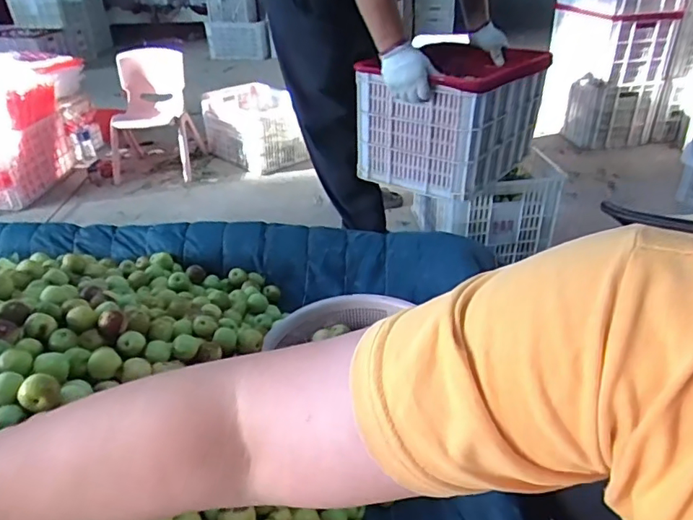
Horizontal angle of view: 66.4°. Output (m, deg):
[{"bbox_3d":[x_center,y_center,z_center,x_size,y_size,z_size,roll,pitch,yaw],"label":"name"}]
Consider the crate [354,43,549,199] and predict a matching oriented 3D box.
[{"bbox_3d":[0.321,-0.427,1.501,0.336,0.281,0.577,20,36,32],"label":"crate"}]

